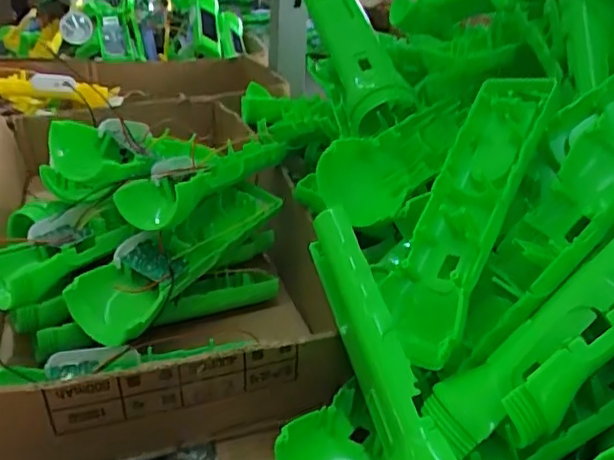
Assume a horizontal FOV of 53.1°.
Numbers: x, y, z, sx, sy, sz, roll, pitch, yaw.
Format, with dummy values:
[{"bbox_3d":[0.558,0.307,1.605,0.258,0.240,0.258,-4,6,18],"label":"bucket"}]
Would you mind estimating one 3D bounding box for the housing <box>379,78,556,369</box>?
[{"bbox_3d":[0.080,-0.012,0.313,0.041,0.022,0.161,19,74,27],"label":"housing"}]

